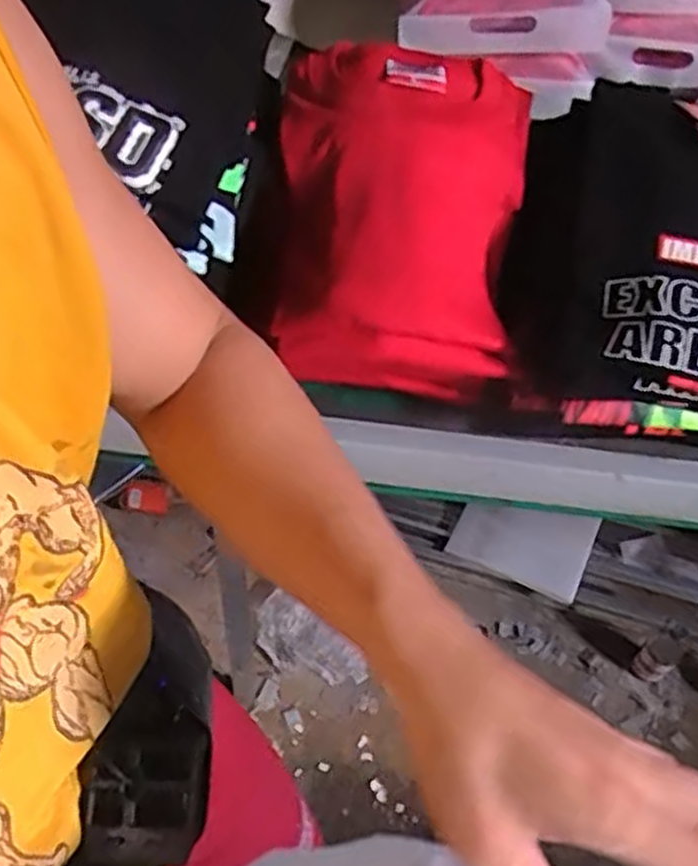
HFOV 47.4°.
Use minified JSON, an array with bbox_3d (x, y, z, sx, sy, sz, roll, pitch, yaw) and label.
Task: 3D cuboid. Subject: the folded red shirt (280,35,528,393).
[{"bbox_3d":[0.034,-0.187,0.669,0.213,0.105,0.289,9,75,-7],"label":"folded red shirt"}]

